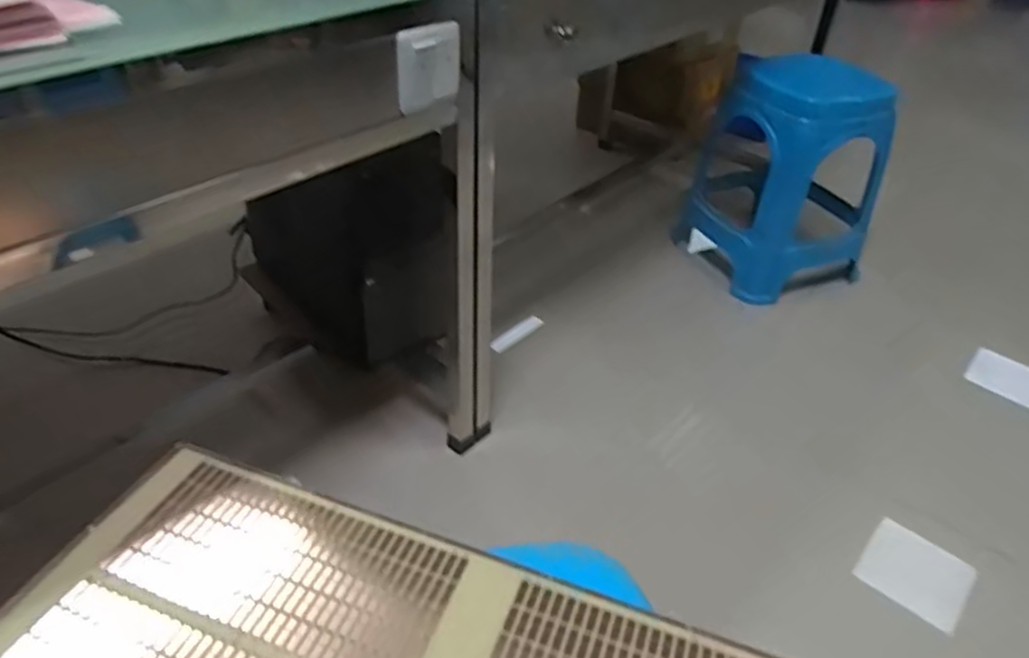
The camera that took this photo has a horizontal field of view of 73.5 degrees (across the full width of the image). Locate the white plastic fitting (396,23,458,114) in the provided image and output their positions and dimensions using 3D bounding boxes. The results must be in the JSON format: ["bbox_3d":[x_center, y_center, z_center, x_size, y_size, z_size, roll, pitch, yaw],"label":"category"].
[{"bbox_3d":[-0.094,-0.286,0.757,0.085,0.087,0.012,-30,49,-34],"label":"white plastic fitting"}]

